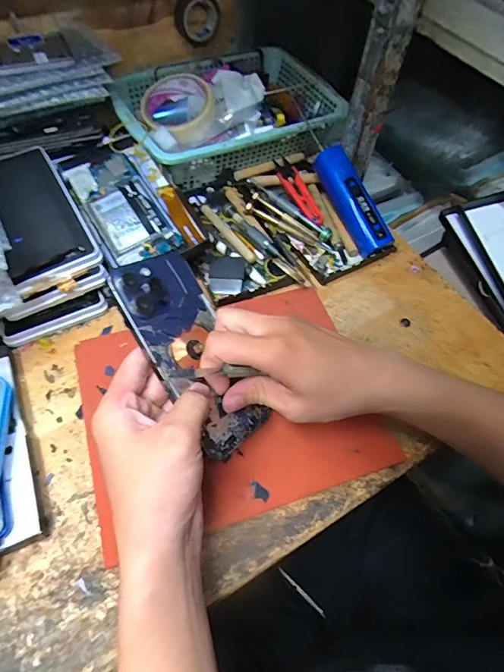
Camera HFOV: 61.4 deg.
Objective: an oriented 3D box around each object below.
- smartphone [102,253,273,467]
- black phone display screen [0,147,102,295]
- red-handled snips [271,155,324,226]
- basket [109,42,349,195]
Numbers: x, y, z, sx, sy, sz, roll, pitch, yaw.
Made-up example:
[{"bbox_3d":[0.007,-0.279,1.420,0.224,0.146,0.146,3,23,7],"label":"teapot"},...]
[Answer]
[{"bbox_3d":[-0.043,0.012,0.327,0.074,0.007,0.158,-32,93,-45],"label":"smartphone"},{"bbox_3d":[-0.222,-0.126,0.430,0.078,0.016,0.181,-26,63,-19],"label":"black phone display screen"},{"bbox_3d":[0.056,-0.175,0.512,0.024,0.011,0.097,-24,76,-18],"label":"red-handled snips"},{"bbox_3d":[-0.033,-0.296,0.553,0.272,0.057,0.213,-17,61,-14],"label":"basket"}]

